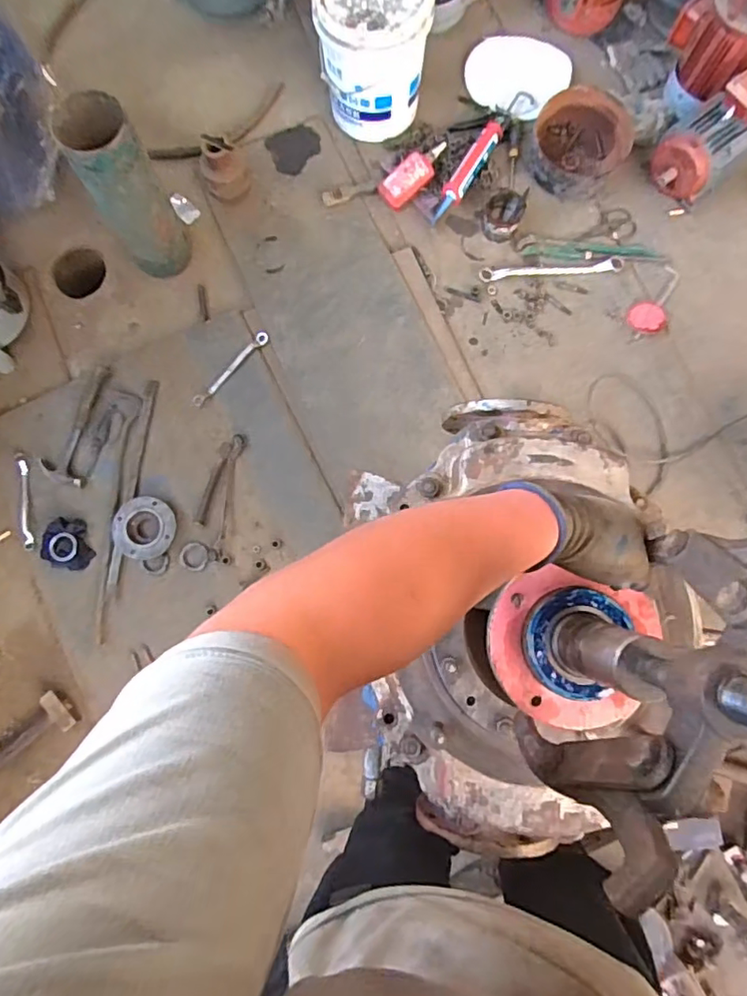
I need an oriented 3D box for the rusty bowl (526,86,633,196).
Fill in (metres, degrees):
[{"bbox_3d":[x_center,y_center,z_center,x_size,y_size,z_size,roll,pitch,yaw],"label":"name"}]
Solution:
[{"bbox_3d":[0.545,-0.963,1.542,0.233,0.119,0.251,0,80,1],"label":"rusty bowl"}]

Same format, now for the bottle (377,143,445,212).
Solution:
[{"bbox_3d":[0.111,-0.892,1.552,0.216,0.041,0.098,-44,82,-6],"label":"bottle"}]

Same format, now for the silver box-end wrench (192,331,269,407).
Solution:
[{"bbox_3d":[-0.377,-0.341,1.493,0.033,0.011,0.267,43,84,6],"label":"silver box-end wrench"}]

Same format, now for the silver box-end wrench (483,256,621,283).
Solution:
[{"bbox_3d":[0.486,-0.624,1.546,0.381,0.023,0.043,-3,80,0],"label":"silver box-end wrench"}]

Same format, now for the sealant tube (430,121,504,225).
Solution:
[{"bbox_3d":[0.257,-0.887,1.542,0.062,0.061,0.292,32,82,6],"label":"sealant tube"}]

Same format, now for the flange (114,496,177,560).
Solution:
[{"bbox_3d":[-0.570,0.075,1.417,0.148,0.040,0.153,0,80,1],"label":"flange"}]

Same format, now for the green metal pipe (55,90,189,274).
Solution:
[{"bbox_3d":[-0.585,-0.731,1.373,0.162,0.398,0.186,-30,81,-4],"label":"green metal pipe"}]

